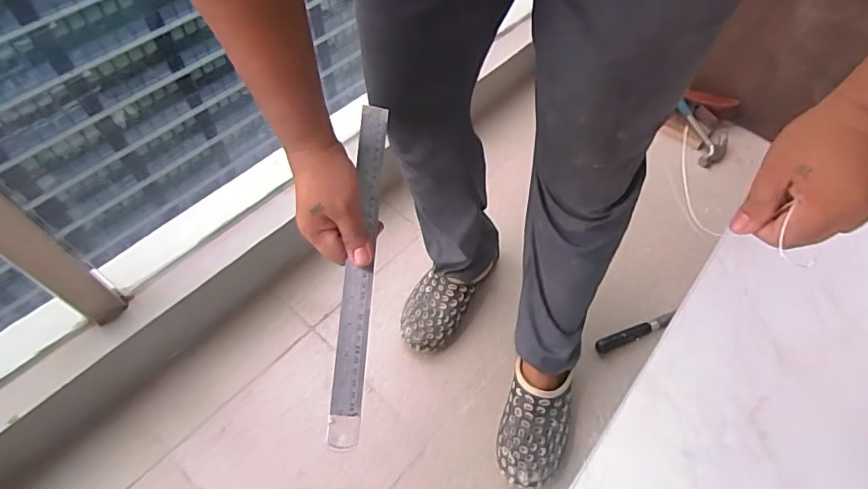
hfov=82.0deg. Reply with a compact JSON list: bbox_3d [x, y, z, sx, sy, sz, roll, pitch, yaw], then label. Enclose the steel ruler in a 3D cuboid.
[{"bbox_3d":[-0.072,0.019,0.486,0.029,0.008,0.335,8,74,-17],"label":"steel ruler"}]

